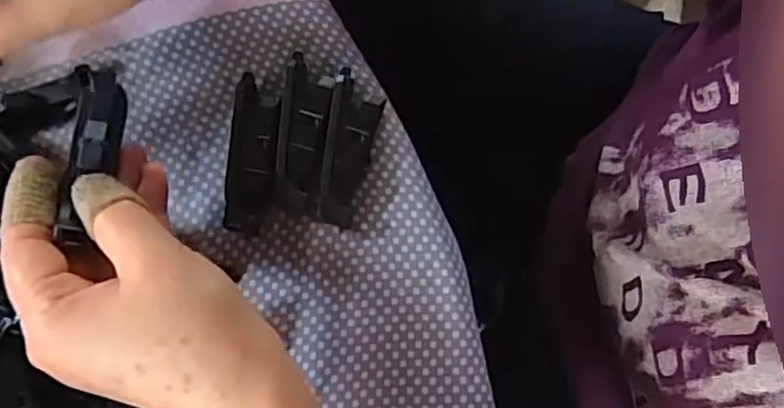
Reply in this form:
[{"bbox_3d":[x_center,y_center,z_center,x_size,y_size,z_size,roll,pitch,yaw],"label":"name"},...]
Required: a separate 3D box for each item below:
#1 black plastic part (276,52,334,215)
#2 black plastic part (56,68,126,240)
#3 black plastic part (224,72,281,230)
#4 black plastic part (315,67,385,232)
[{"bbox_3d":[-0.040,-0.032,0.304,0.022,0.016,0.070,6,78,1],"label":"black plastic part"},{"bbox_3d":[-0.115,-0.022,0.252,0.020,0.011,0.075,-2,64,-1],"label":"black plastic part"},{"bbox_3d":[-0.063,-0.023,0.303,0.022,0.016,0.069,4,78,1],"label":"black plastic part"},{"bbox_3d":[-0.020,-0.026,0.302,0.022,0.020,0.070,8,78,2],"label":"black plastic part"}]

